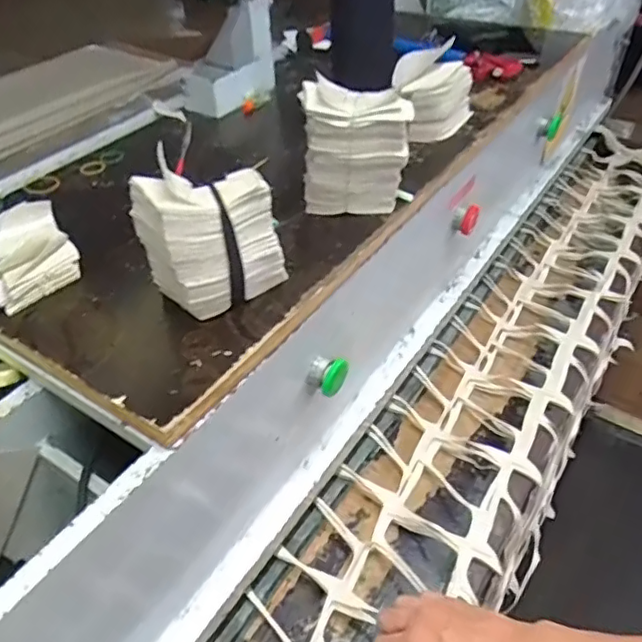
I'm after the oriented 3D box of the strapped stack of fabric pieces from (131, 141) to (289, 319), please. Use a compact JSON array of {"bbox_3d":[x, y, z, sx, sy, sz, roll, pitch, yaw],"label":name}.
[{"bbox_3d":[-0.093,-0.073,0.496,0.099,0.104,0.086,-30,50,-30],"label":"strapped stack of fabric pieces"}]

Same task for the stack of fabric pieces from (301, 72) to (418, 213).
[{"bbox_3d":[0.034,-0.173,0.603,0.103,0.111,0.070,2,42,2],"label":"stack of fabric pieces"}]

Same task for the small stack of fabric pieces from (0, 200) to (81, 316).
[{"bbox_3d":[-0.276,-0.066,0.563,0.088,0.035,0.124,-22,46,-24],"label":"small stack of fabric pieces"}]

